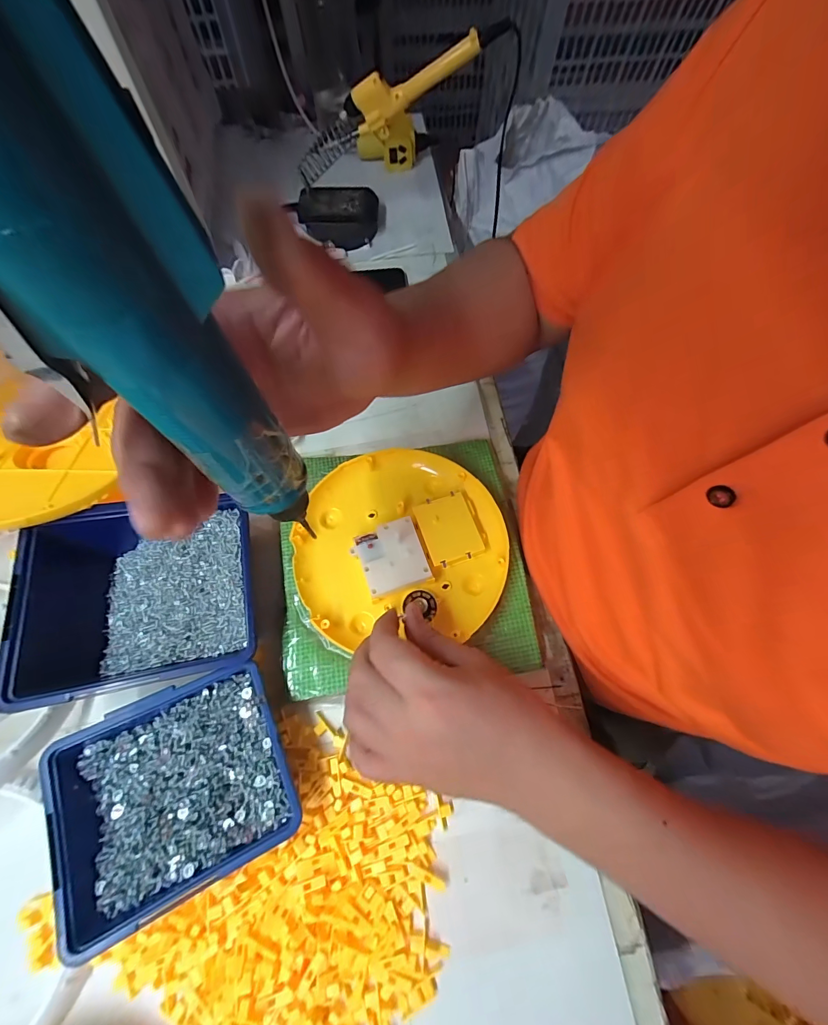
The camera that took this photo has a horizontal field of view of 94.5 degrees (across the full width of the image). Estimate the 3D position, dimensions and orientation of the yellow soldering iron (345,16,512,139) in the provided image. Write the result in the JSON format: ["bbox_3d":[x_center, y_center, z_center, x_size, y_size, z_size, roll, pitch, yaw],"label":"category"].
[{"bbox_3d":[0.012,-0.474,0.417,0.178,0.050,0.026,-11,67,19],"label":"yellow soldering iron"}]

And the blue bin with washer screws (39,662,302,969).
[{"bbox_3d":[-0.161,0.189,0.269,0.136,0.046,0.120,-23,70,-10],"label":"blue bin with washer screws"}]

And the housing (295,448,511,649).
[{"bbox_3d":[-0.013,0.024,0.343,0.181,0.033,0.164,-2,68,-4],"label":"housing"}]

